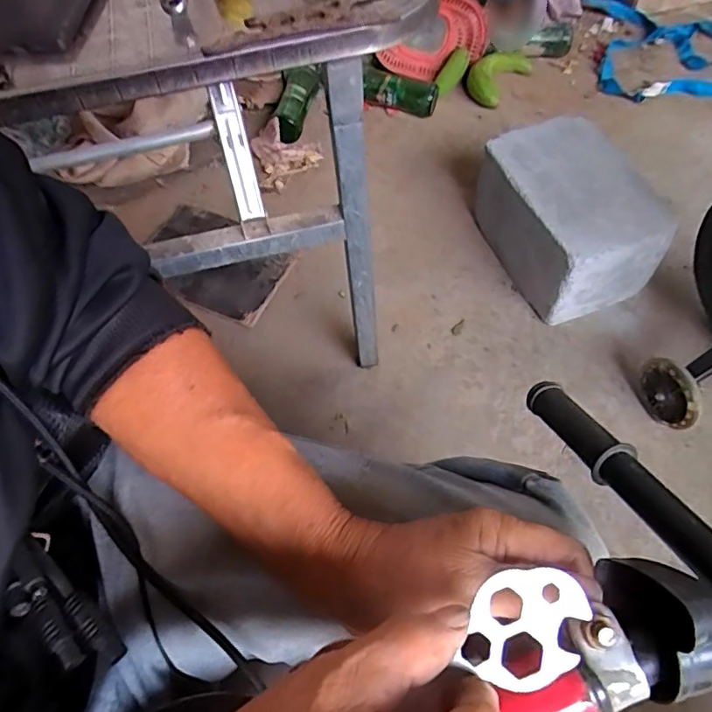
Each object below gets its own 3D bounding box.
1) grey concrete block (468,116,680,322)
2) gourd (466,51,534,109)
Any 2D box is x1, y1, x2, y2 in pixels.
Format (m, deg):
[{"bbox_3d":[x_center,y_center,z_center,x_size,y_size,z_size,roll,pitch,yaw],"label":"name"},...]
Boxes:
[{"bbox_3d":[0.355,-0.236,0.954,0.168,0.225,0.313,-22,62,-9],"label":"grey concrete block"},{"bbox_3d":[0.313,-0.609,1.214,0.143,0.088,0.071,-28,63,-12],"label":"gourd"}]

